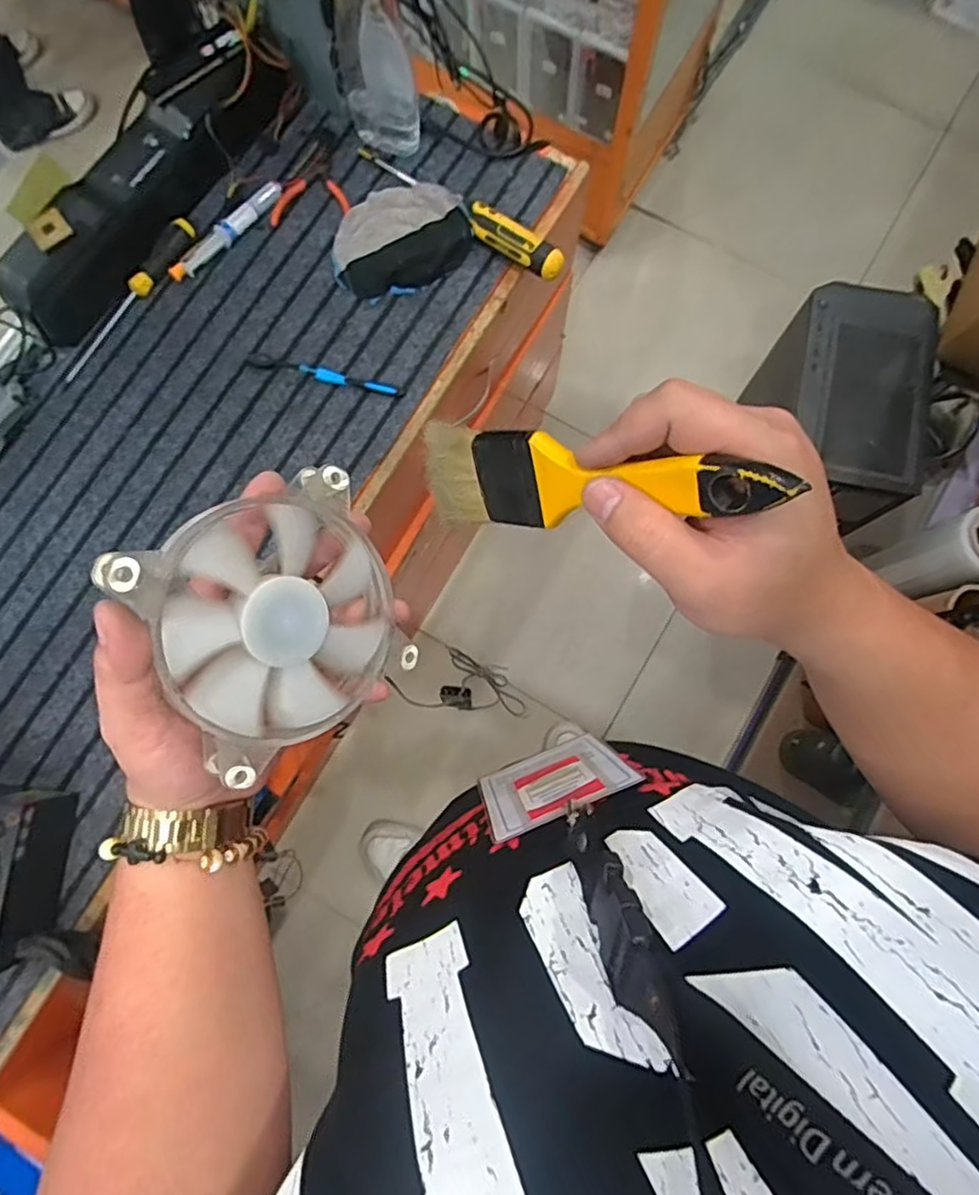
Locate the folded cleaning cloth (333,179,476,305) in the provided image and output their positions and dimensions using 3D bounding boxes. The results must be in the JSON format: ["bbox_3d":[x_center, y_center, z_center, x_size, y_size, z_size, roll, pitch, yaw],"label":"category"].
[{"bbox_3d":[-0.111,-0.444,0.781,0.165,0.034,0.144,-16,80,-3],"label":"folded cleaning cloth"}]

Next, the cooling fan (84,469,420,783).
[{"bbox_3d":[-0.105,0.011,0.320,0.116,0.029,0.119,-36,117,-36],"label":"cooling fan"}]

